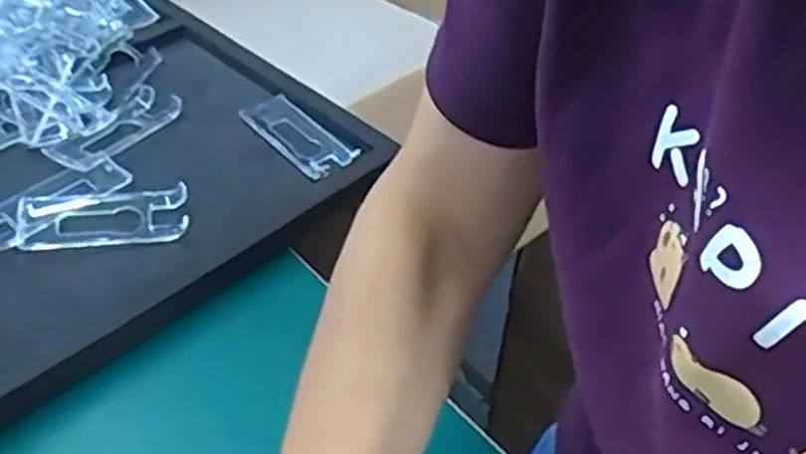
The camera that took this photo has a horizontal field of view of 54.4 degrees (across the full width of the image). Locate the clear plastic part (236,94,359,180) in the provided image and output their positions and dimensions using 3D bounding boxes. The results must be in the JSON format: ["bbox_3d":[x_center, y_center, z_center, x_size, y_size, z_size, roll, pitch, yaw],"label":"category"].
[{"bbox_3d":[-0.083,-0.072,0.618,0.045,0.007,0.110,-29,51,-29],"label":"clear plastic part"}]

